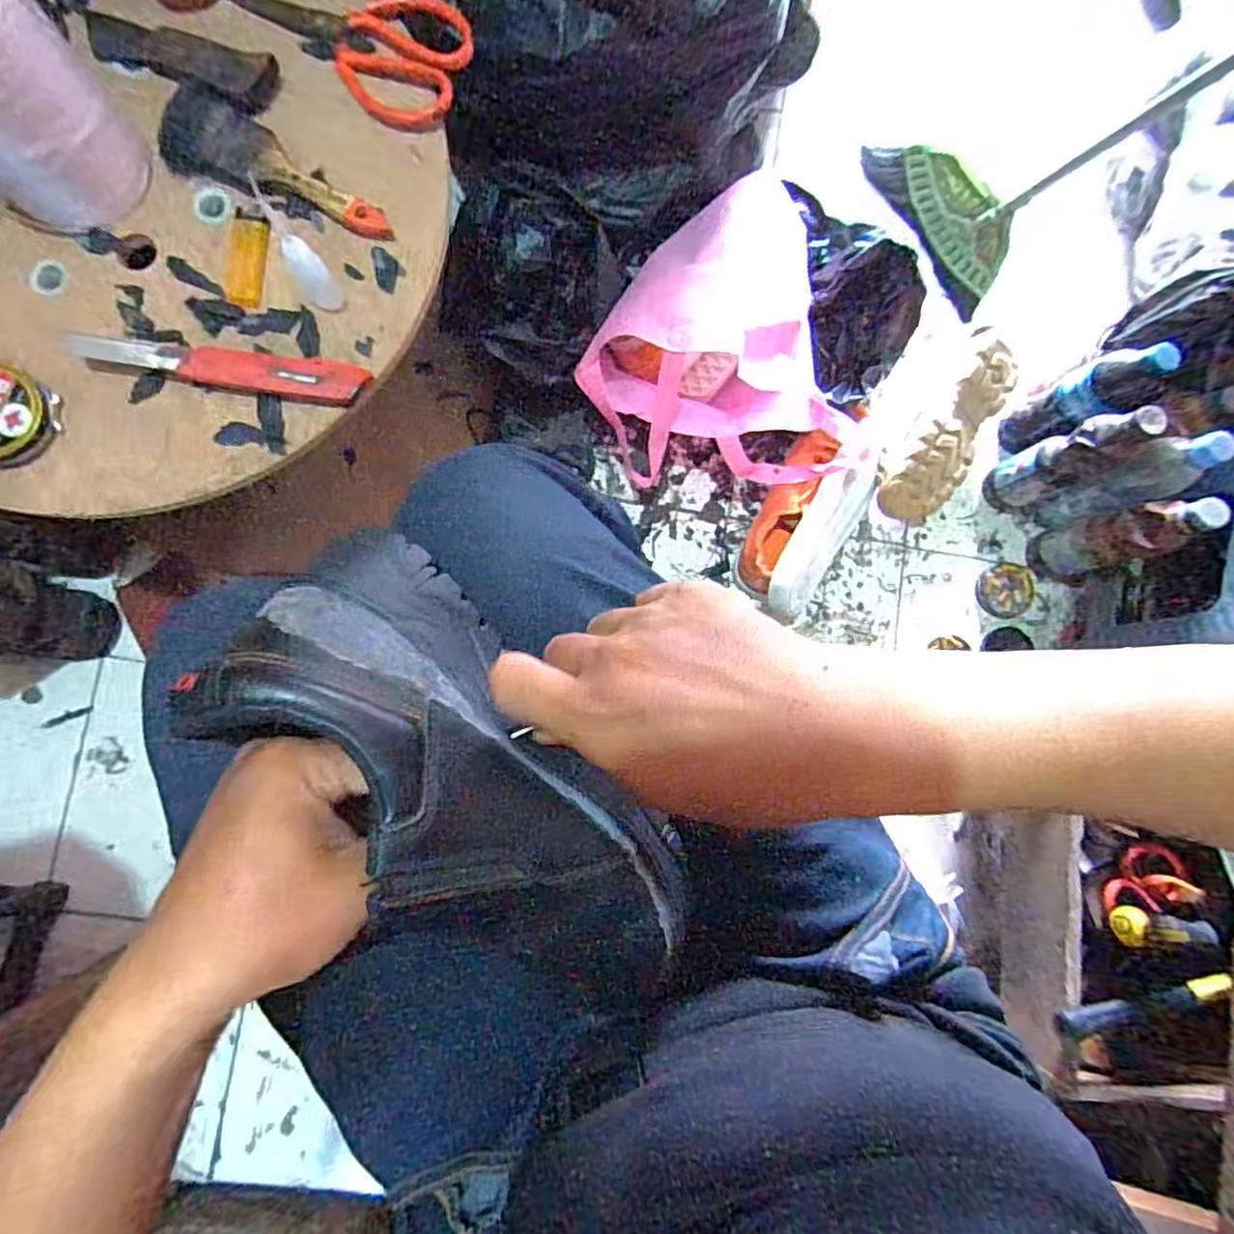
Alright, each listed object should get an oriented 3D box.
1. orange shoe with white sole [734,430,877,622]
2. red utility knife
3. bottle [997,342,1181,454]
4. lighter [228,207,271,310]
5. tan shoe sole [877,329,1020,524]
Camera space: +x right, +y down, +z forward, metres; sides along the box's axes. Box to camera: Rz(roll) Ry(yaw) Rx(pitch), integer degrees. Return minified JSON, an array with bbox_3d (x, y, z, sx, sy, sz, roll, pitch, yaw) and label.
[{"bbox_3d":[0.243,-0.116,0.836,0.124,0.101,0.243,31,83,-1],"label":"orange shoe with white sole"},{"bbox_3d":[-0.304,-0.189,0.487,0.222,0.020,0.034,6,84,-3],"label":"red utility knife"},{"bbox_3d":[0.564,-0.263,0.799,0.062,0.226,0.069,-30,87,-6],"label":"bottle"},{"bbox_3d":[-0.289,-0.281,0.505,0.028,0.007,0.076,5,84,-4],"label":"lighter"},{"bbox_3d":[0.437,-0.238,0.864,0.117,0.083,0.260,37,89,-26],"label":"tan shoe sole"}]

